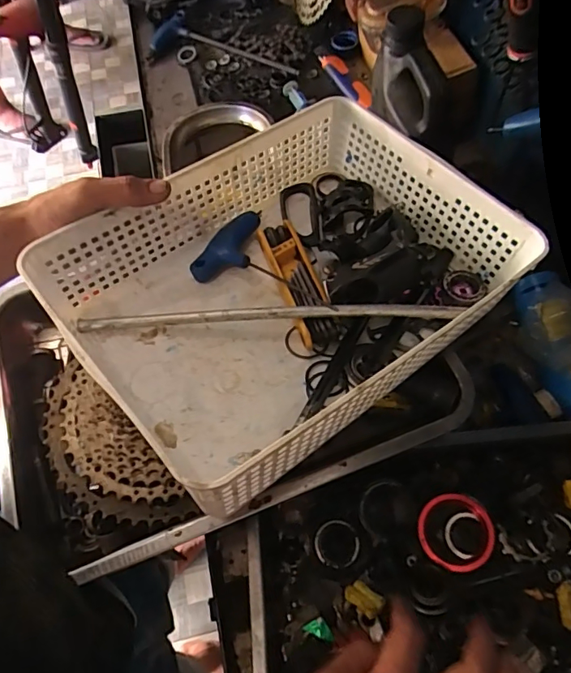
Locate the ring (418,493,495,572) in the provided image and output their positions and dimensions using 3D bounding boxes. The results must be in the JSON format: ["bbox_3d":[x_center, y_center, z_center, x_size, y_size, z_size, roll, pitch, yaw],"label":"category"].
[{"bbox_3d":[0.145,0.167,0.415,0.060,0.008,0.061,-18,67,12],"label":"ring"}]

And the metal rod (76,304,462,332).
[{"bbox_3d":[-0.019,-0.017,0.399,0.309,0.014,0.006,-2,21,6],"label":"metal rod"}]

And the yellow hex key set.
[{"bbox_3d":[0.010,-0.050,0.424,0.035,0.027,0.125,-19,64,-5],"label":"yellow hex key set"}]

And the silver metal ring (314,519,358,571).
[{"bbox_3d":[0.046,0.184,0.432,0.040,0.006,0.040,-2,64,3],"label":"silver metal ring"}]

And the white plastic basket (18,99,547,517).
[{"bbox_3d":[0.005,-0.047,0.403,0.323,0.090,0.235,-36,67,-13],"label":"white plastic basket"}]

